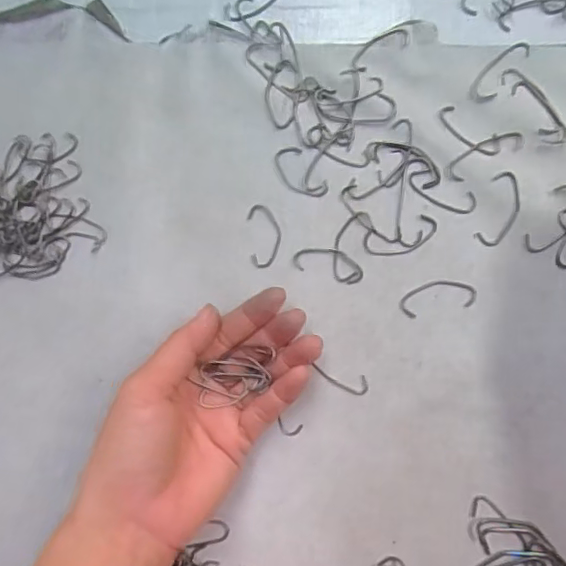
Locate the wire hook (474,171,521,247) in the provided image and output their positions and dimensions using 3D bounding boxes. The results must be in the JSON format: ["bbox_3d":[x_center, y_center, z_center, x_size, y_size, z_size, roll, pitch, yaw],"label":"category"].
[{"bbox_3d":[0.113,-0.038,0.288,0.017,0.004,0.039,17,91,9],"label":"wire hook"}]

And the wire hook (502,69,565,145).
[{"bbox_3d":[0.130,-0.091,0.287,0.013,0.004,0.048,-34,84,7],"label":"wire hook"}]

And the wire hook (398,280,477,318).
[{"bbox_3d":[0.081,0.007,0.293,0.039,0.004,0.017,-12,87,9],"label":"wire hook"}]

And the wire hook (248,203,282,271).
[{"bbox_3d":[-0.010,-0.026,0.310,0.017,0.004,0.036,-9,87,9],"label":"wire hook"}]

